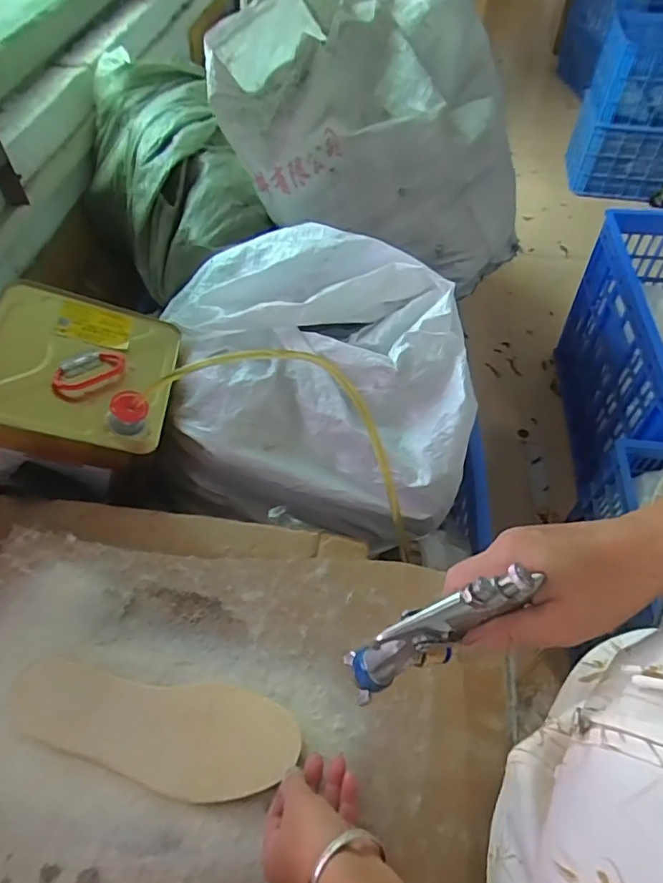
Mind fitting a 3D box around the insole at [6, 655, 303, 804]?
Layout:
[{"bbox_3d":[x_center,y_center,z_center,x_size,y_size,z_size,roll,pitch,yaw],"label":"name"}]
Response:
[{"bbox_3d":[-0.165,0.260,0.491,0.264,0.009,0.089,10,54,4],"label":"insole"}]

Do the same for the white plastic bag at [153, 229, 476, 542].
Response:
[{"bbox_3d":[-0.025,-0.126,0.808,0.418,0.215,0.421,1,53,1],"label":"white plastic bag"}]

